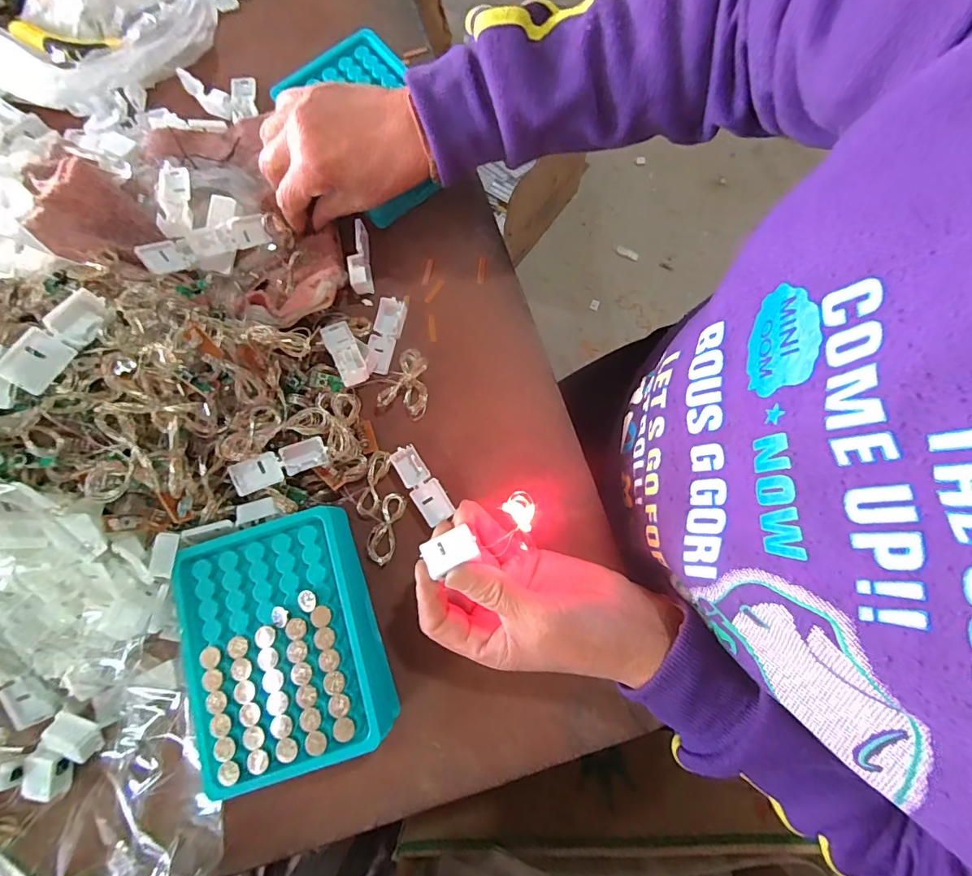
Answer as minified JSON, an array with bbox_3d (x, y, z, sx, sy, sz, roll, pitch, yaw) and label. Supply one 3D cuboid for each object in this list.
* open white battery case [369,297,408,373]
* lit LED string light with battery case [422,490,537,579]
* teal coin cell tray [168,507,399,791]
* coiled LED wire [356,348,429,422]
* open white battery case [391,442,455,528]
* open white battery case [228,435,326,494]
[{"bbox_3d":[-0.074,-0.074,0.339,0.020,0.013,0.055,13,75,4],"label":"open white battery case"},{"bbox_3d":[-0.003,0.050,0.245,0.063,0.013,0.019,-25,76,-17],"label":"lit LED string light with battery case"},{"bbox_3d":[-0.119,0.117,0.277,0.103,0.037,0.135,-16,75,-4],"label":"teal coin cell tray"},{"bbox_3d":[-0.056,-0.037,0.329,0.045,0.012,0.047,43,79,11],"label":"coiled LED wire"},{"bbox_3d":[-0.043,0.031,0.312,0.021,0.007,0.056,-35,77,-9],"label":"open white battery case"},{"bbox_3d":[-0.128,0.016,0.290,0.056,0.011,0.018,-22,75,-21],"label":"open white battery case"}]

